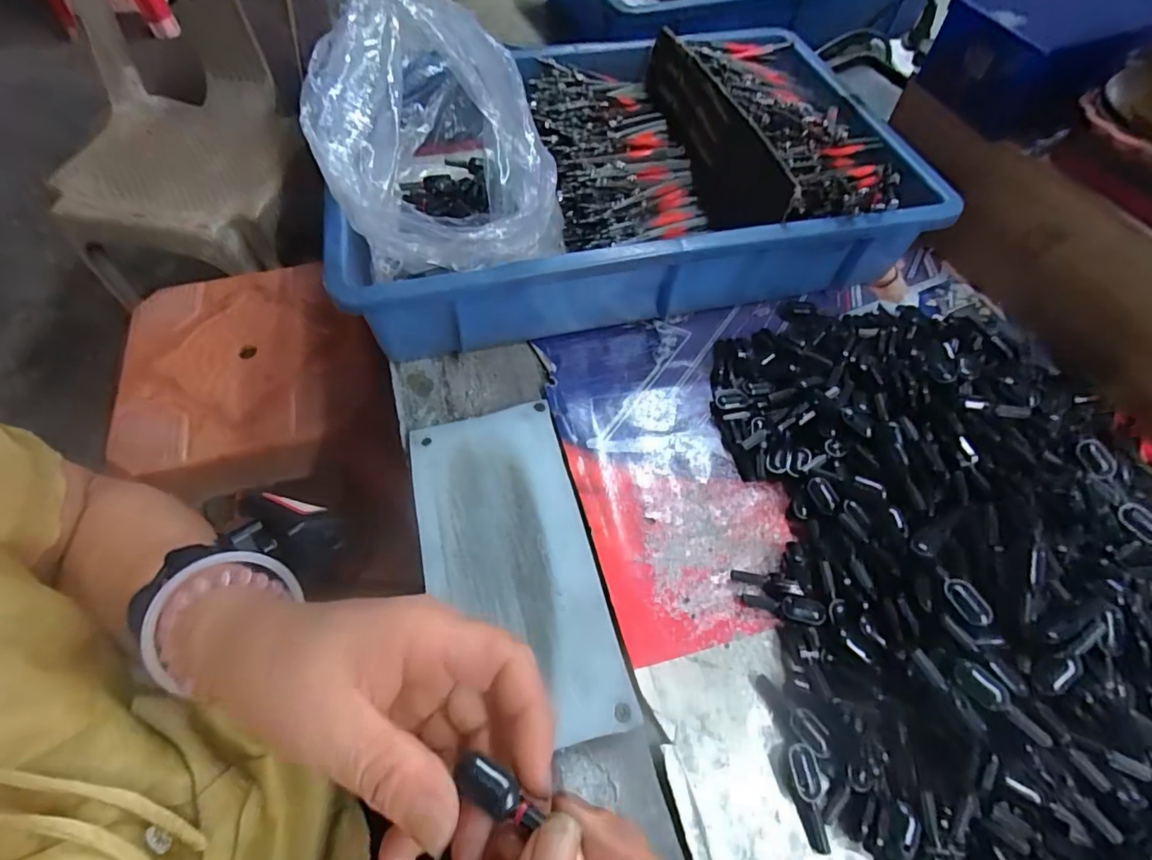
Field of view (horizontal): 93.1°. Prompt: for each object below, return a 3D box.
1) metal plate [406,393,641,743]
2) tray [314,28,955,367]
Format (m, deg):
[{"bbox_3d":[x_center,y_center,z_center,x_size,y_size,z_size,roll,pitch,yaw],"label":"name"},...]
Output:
[{"bbox_3d":[-0.037,0.072,0.311,0.093,0.007,0.195,-13,62,-10],"label":"metal plate"},{"bbox_3d":[0.031,-0.211,0.441,0.421,0.091,0.283,-12,59,-9],"label":"tray"}]

